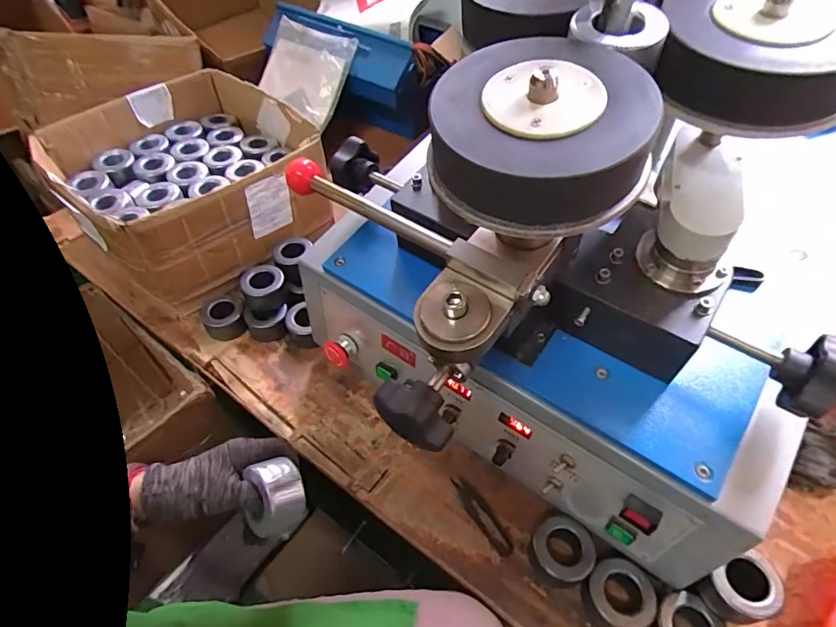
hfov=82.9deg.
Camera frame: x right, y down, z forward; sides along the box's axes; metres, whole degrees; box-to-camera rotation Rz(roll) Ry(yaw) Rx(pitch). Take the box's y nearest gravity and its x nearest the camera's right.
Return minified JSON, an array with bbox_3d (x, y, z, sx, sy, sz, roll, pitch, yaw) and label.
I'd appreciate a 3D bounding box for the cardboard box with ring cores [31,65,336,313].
[{"bbox_3d":[-0.361,-0.222,0.773,0.344,0.165,0.353,-34,58,-24],"label":"cardboard box with ring cores"}]

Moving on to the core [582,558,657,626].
[{"bbox_3d":[0.197,0.278,0.464,0.058,0.038,0.059,0,50,1],"label":"core"}]

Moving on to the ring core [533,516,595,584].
[{"bbox_3d":[0.149,0.246,0.491,0.055,0.036,0.059,0,50,1],"label":"ring core"}]

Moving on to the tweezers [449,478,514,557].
[{"bbox_3d":[0.072,0.225,0.532,0.022,0.004,0.098,-26,55,-19],"label":"tweezers"}]

